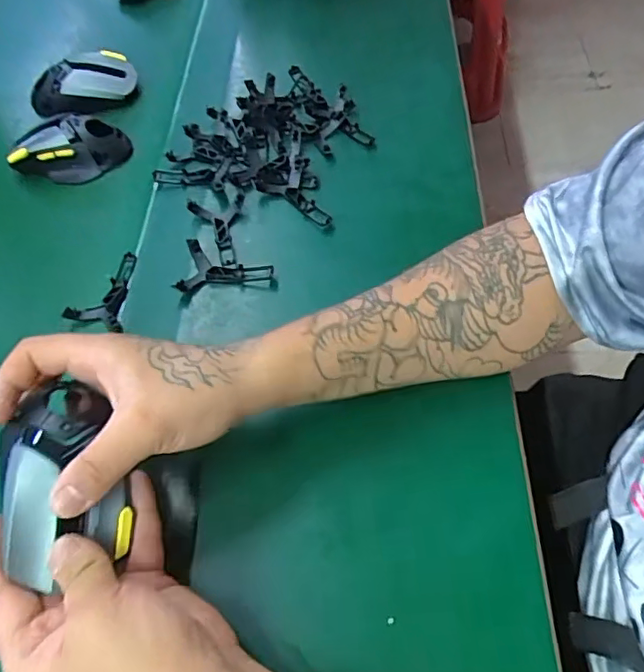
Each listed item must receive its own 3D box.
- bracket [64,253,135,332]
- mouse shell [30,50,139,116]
[{"bbox_3d":[-0.183,-0.038,0.470,0.045,0.014,0.082,-1,58,-1],"label":"bracket"},{"bbox_3d":[-0.258,-0.273,0.611,0.115,0.037,0.053,-10,59,-7],"label":"mouse shell"}]

